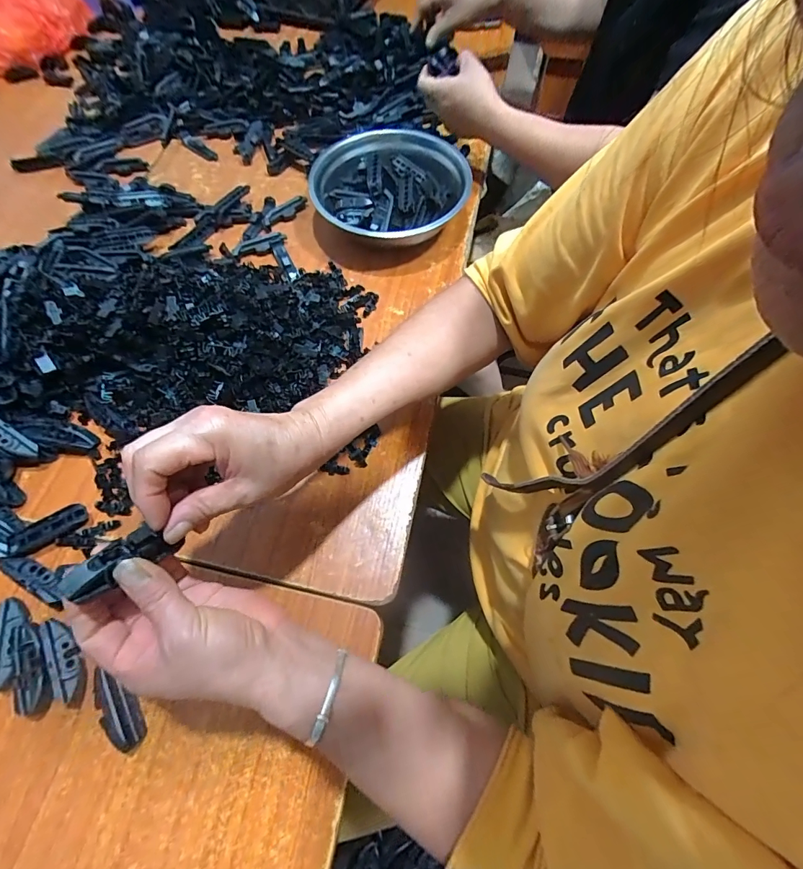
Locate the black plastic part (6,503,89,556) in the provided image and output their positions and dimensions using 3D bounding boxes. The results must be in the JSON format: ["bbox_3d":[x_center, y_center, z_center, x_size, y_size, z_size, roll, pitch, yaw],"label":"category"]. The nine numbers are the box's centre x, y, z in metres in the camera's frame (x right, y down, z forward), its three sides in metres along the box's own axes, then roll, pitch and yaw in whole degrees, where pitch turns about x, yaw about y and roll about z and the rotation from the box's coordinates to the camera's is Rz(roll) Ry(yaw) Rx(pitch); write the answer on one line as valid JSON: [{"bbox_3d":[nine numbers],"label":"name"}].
[{"bbox_3d":[-0.335,0.090,0.388,0.068,0.016,0.022,-29,69,-12],"label":"black plastic part"}]

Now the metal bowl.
[{"bbox_3d":[-0.018,-0.317,0.543,0.202,0.056,0.202,0,66,1],"label":"metal bowl"}]

